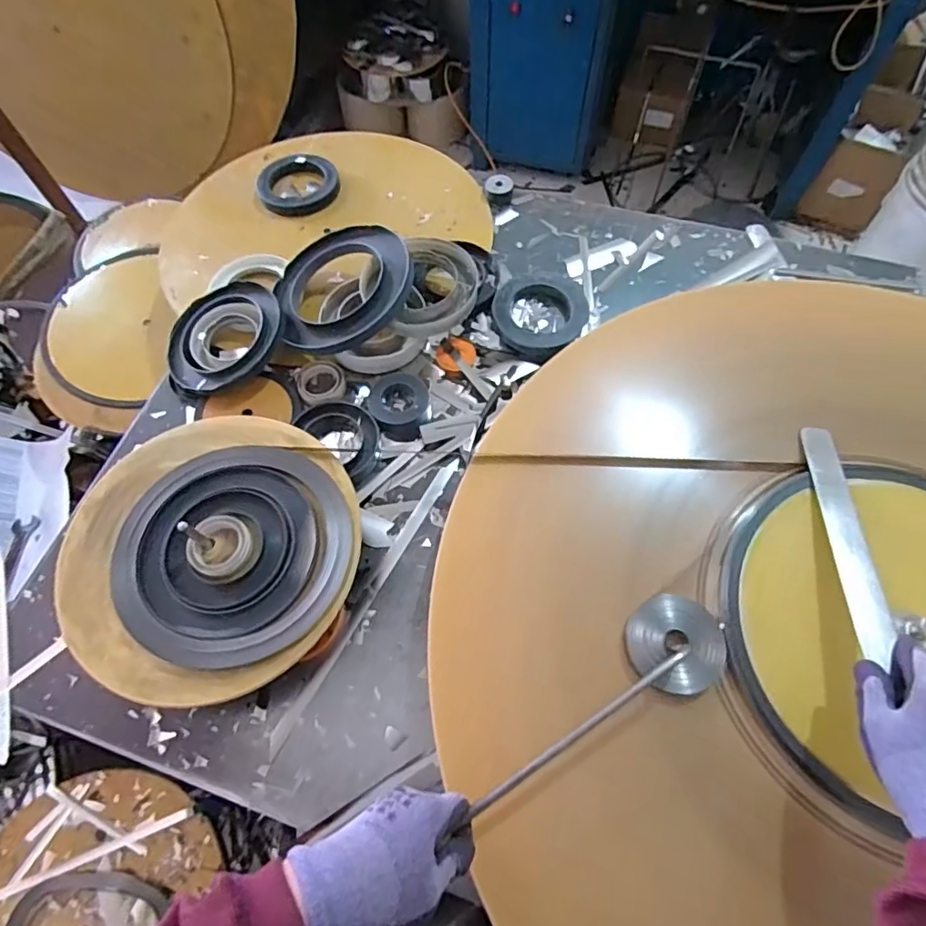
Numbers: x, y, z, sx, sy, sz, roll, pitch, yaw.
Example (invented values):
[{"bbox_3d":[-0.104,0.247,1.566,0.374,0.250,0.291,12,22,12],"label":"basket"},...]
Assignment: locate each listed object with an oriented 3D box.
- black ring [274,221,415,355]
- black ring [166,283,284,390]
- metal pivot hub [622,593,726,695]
[{"bbox_3d":[-0.147,-0.224,0.712,0.173,0.021,0.173,-6,69,16],"label":"black ring"},{"bbox_3d":[-0.296,-0.155,0.704,0.150,0.021,0.150,-36,72,-2],"label":"black ring"},{"bbox_3d":[0.187,0.157,0.500,0.081,0.011,0.084,0,53,0],"label":"metal pivot hub"}]

